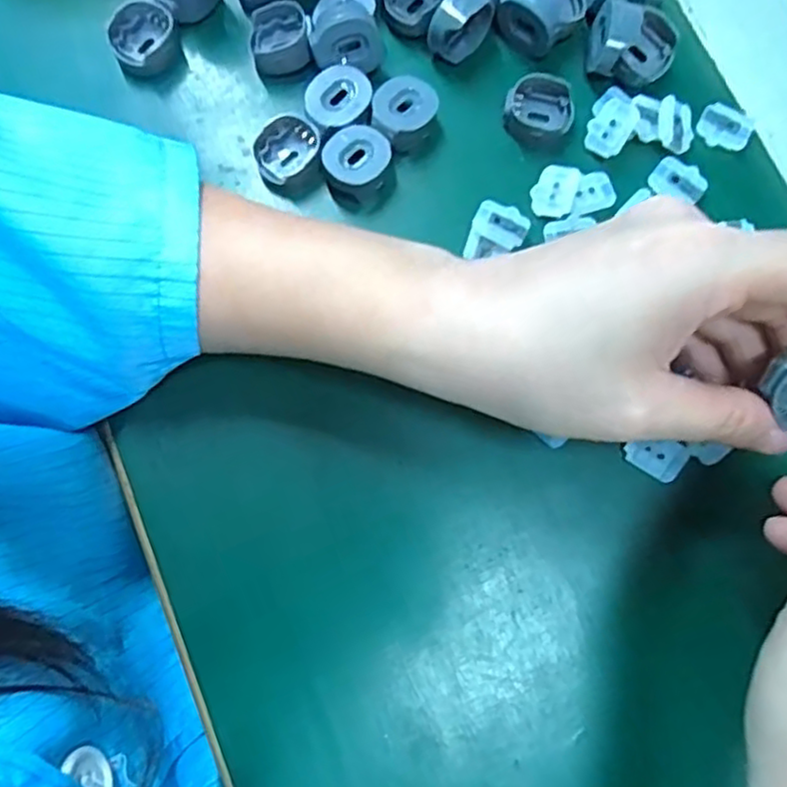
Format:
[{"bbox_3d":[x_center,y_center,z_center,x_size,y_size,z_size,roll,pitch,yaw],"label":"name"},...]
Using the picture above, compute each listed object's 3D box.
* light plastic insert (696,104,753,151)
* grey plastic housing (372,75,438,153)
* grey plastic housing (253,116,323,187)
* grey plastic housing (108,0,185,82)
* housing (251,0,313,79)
[{"bbox_3d":[0.142,-0.114,0.288,0.022,0.007,0.015,18,78,3],"label":"light plastic insert"},{"bbox_3d":[0.005,-0.117,0.285,0.028,0.017,0.026,-21,79,-5],"label":"grey plastic housing"},{"bbox_3d":[-0.044,-0.100,0.281,0.027,0.014,0.024,-19,79,-4],"label":"grey plastic housing"},{"bbox_3d":[-0.107,-0.152,0.291,0.028,0.017,0.024,-21,79,-5],"label":"grey plastic housing"},{"bbox_3d":[-0.049,-0.153,0.290,0.025,0.014,0.029,-8,78,-2],"label":"housing"}]

